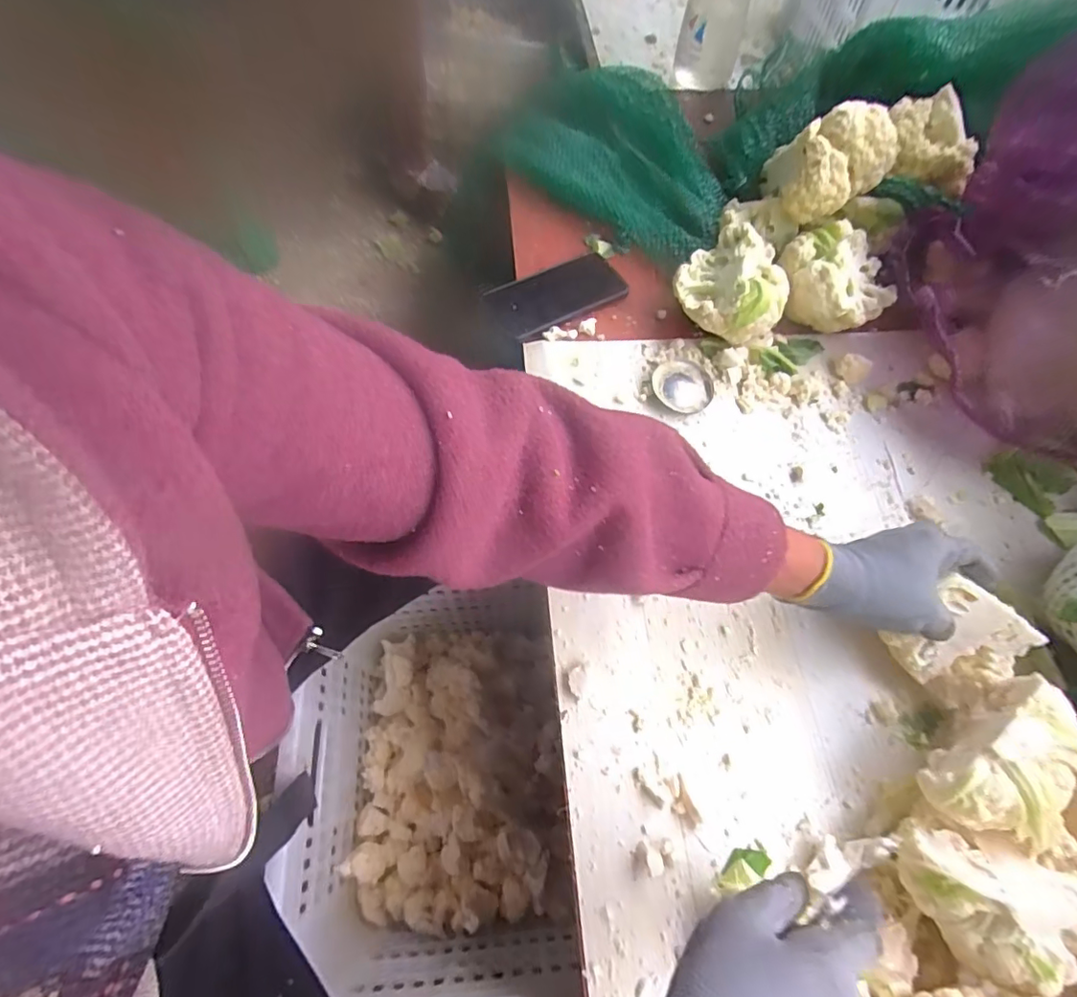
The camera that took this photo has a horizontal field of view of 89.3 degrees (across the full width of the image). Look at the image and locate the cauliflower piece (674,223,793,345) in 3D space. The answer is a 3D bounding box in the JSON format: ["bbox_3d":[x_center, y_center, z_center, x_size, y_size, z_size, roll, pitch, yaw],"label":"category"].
[{"bbox_3d":[0.204,-0.219,0.578,0.108,0.083,0.115,2,64,-3],"label":"cauliflower piece"}]

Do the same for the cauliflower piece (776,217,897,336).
[{"bbox_3d":[0.319,-0.233,0.593,0.118,0.078,0.112,-12,66,-10],"label":"cauliflower piece"}]

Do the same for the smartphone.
[{"bbox_3d":[0.022,-0.232,0.617,0.147,0.015,0.083,-22,68,-14],"label":"smartphone"}]

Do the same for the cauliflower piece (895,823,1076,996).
[{"bbox_3d":[0.295,0.256,0.336,0.114,0.047,0.076,9,64,0],"label":"cauliflower piece"}]

